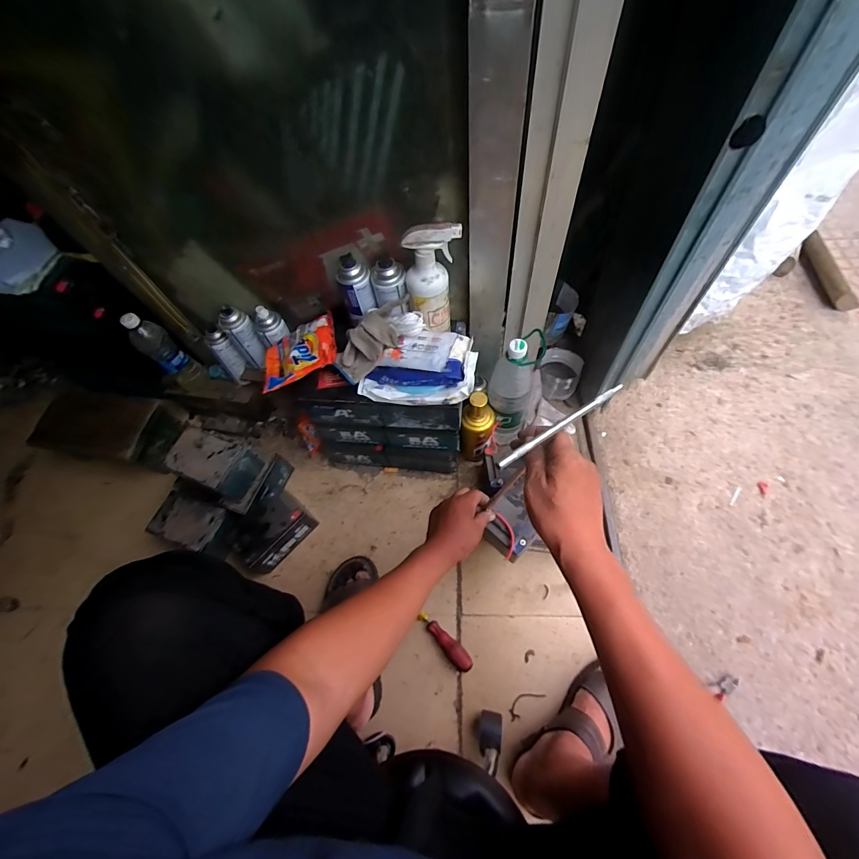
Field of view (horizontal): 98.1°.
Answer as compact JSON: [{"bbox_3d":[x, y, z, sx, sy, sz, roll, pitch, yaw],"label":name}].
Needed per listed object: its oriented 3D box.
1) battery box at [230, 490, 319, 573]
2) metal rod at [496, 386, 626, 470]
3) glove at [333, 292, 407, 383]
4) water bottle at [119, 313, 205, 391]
[{"bbox_3d":[-0.344,0.220,0.826,0.108,0.102,0.155,41,71,18],"label":"battery box"},{"bbox_3d":[0.137,-0.007,0.377,0.178,0.005,0.009,-29,67,-23],"label":"metal rod"},{"bbox_3d":[-0.100,-0.164,0.645,0.079,0.040,0.171,44,102,19],"label":"glove"},{"bbox_3d":[-0.586,-0.167,0.832,0.057,0.203,0.066,36,72,21],"label":"water bottle"}]

